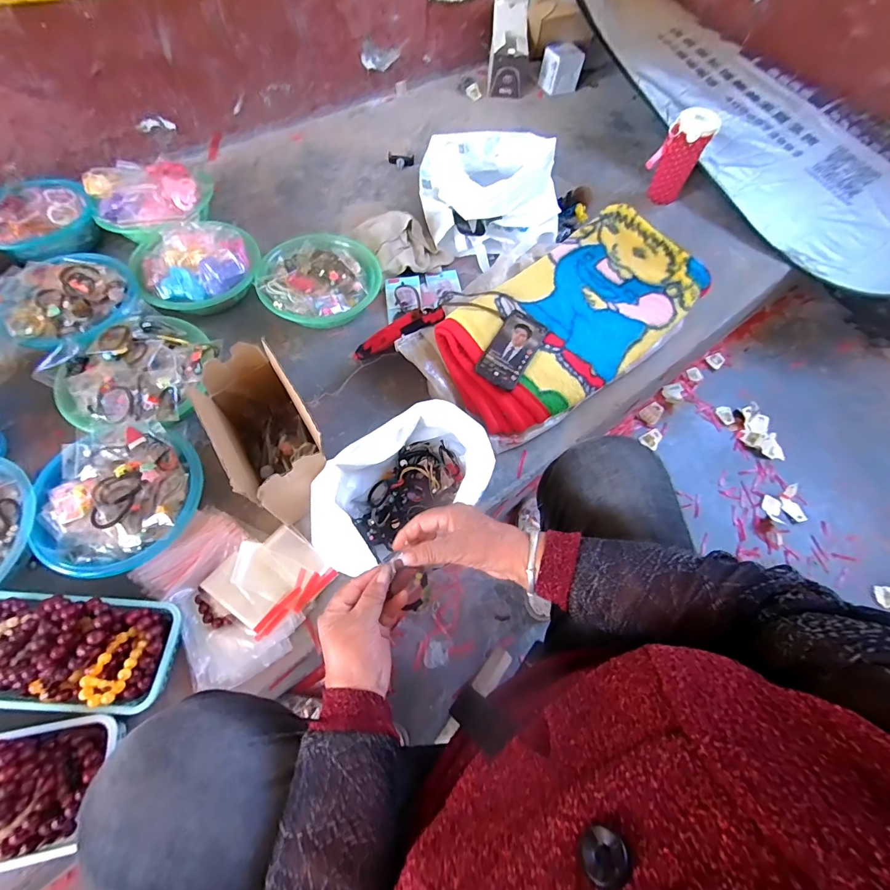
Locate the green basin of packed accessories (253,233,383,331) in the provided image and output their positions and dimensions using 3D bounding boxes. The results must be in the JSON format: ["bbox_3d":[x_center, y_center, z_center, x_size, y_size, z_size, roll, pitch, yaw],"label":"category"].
[{"bbox_3d":[-0.262,-0.333,0.835,0.213,0.070,0.241,31,66,12],"label":"green basin of packed accessories"}]

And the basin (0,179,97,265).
[{"bbox_3d":[-0.831,-0.464,0.836,0.201,0.069,0.204,-32,69,-18],"label":"basin"}]

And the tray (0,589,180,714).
[{"bbox_3d":[-0.481,0.260,0.517,0.245,0.081,0.130,4,63,-2],"label":"tray"}]

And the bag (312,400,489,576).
[{"bbox_3d":[-0.069,0.065,0.617,0.268,0.135,0.166,-30,69,-17],"label":"bag"}]

